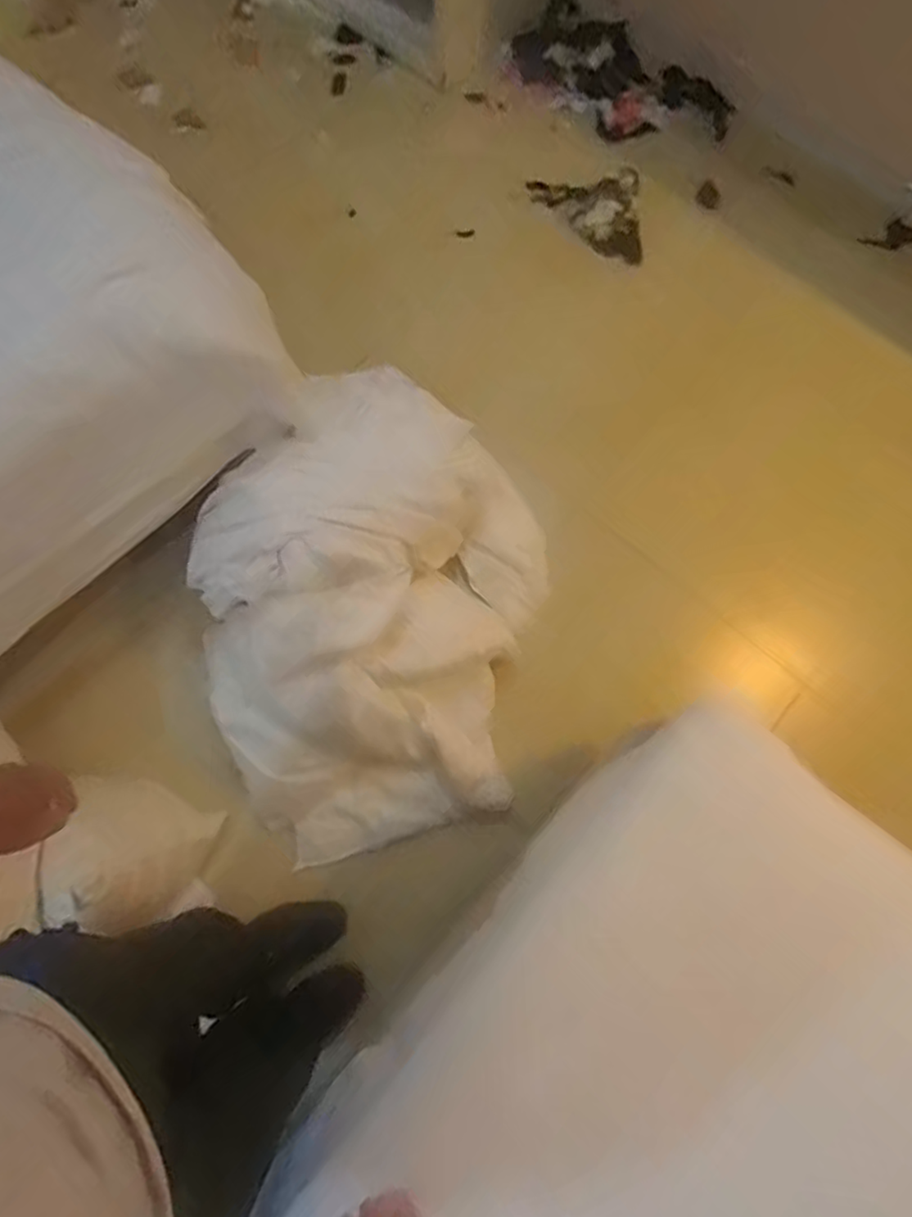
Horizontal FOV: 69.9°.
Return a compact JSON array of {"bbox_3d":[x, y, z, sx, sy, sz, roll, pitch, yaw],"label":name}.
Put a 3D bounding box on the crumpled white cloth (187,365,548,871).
[{"bbox_3d":[-0.135,0.003,1.202,0.631,0.283,0.801,-12,76,-5],"label":"crumpled white cloth"}]

